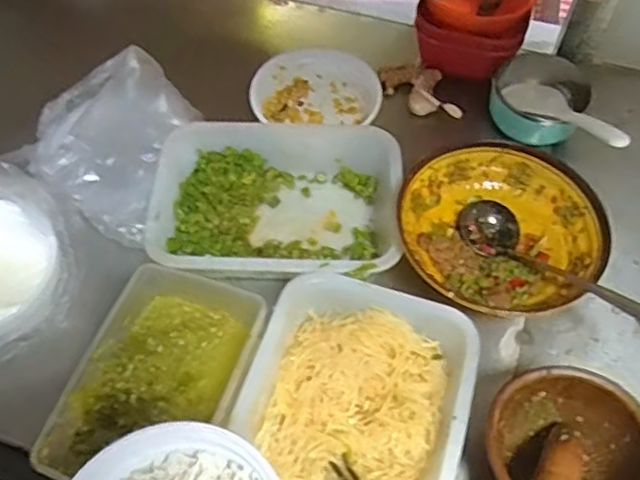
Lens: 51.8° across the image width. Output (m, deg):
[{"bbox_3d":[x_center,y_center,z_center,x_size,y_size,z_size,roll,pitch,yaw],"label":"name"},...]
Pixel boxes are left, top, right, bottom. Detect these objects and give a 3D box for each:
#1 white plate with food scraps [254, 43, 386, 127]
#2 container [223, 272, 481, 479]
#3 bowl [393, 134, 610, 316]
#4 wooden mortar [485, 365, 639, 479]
[{"bbox_3d":[-0.008,-0.195,0.894,0.167,0.052,0.147,-5,57,-4],"label":"white plate with food scraps"},{"bbox_3d":[0.031,0.173,0.628,0.207,0.064,0.279,16,58,10],"label":"container"},{"bbox_3d":[0.192,-0.005,0.738,0.212,0.074,0.215,0,57,-1],"label":"bowl"},{"bbox_3d":[0.225,0.202,0.610,0.149,0.089,0.145,0,57,-1],"label":"wooden mortar"}]

